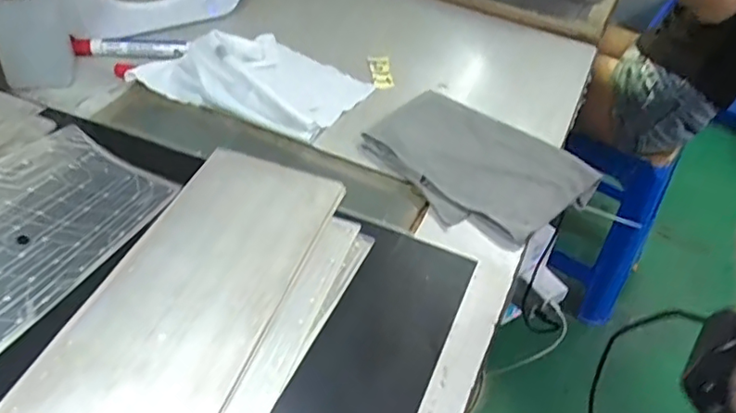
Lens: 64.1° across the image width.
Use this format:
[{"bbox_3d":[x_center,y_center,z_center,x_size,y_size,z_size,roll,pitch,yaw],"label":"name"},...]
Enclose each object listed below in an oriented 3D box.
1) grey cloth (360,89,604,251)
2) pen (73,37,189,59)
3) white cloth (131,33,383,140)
[{"bbox_3d":[0.091,-0.041,0.501,0.175,0.020,0.136,31,49,23],"label":"grey cloth"},{"bbox_3d":[-0.233,-0.158,0.580,0.106,0.011,0.018,2,44,-6],"label":"pen"},{"bbox_3d":[-0.099,-0.129,0.550,0.168,0.031,0.138,24,46,17],"label":"white cloth"}]

